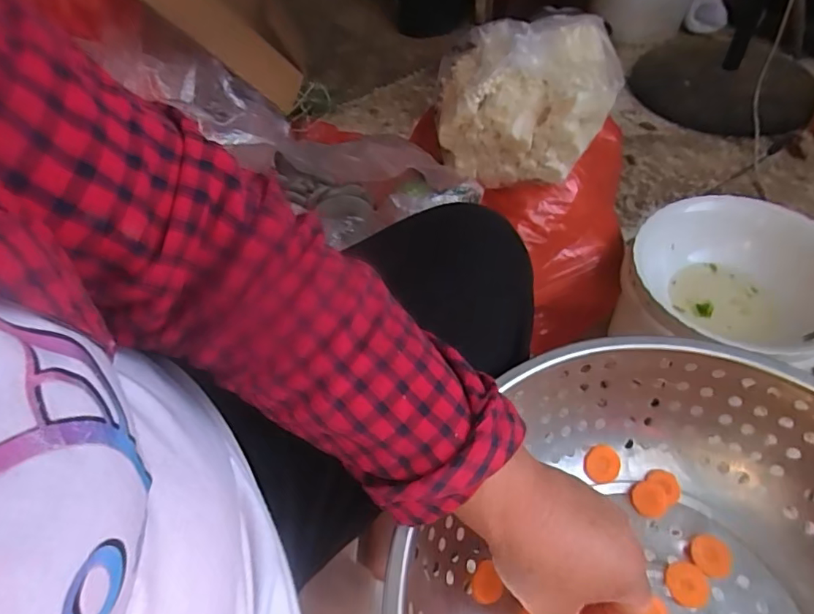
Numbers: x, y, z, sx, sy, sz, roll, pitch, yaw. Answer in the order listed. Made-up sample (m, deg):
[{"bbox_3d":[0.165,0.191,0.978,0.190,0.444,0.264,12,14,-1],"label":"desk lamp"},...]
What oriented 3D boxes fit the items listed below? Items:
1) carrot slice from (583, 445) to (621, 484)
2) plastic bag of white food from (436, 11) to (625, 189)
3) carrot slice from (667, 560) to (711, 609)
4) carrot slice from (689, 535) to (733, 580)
[{"bbox_3d":[0.149,0.120,0.391,0.025,0.004,0.028,2,90,12],"label":"carrot slice"},{"bbox_3d":[0.148,-0.258,0.635,0.218,0.143,0.166,-1,51,3],"label":"plastic bag of white food"},{"bbox_3d":[0.189,0.187,0.346,0.027,0.008,0.027,-2,51,3],"label":"carrot slice"},{"bbox_3d":[0.212,0.172,0.356,0.027,0.006,0.027,-2,51,3],"label":"carrot slice"}]

